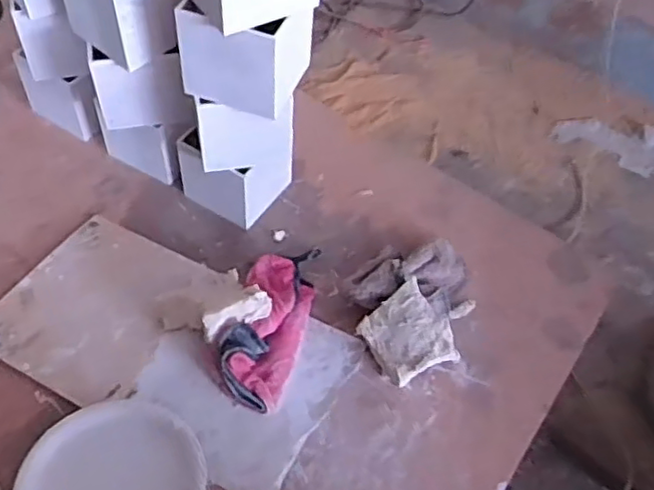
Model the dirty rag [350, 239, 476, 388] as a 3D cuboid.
[{"bbox_3d":[0.114,0.079,0.812,0.162,0.053,0.183,-7,51,-8],"label":"dirty rag"}]

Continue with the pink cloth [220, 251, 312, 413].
[{"bbox_3d":[-0.070,0.093,0.784,0.088,0.049,0.213,8,51,4],"label":"pink cloth"}]

